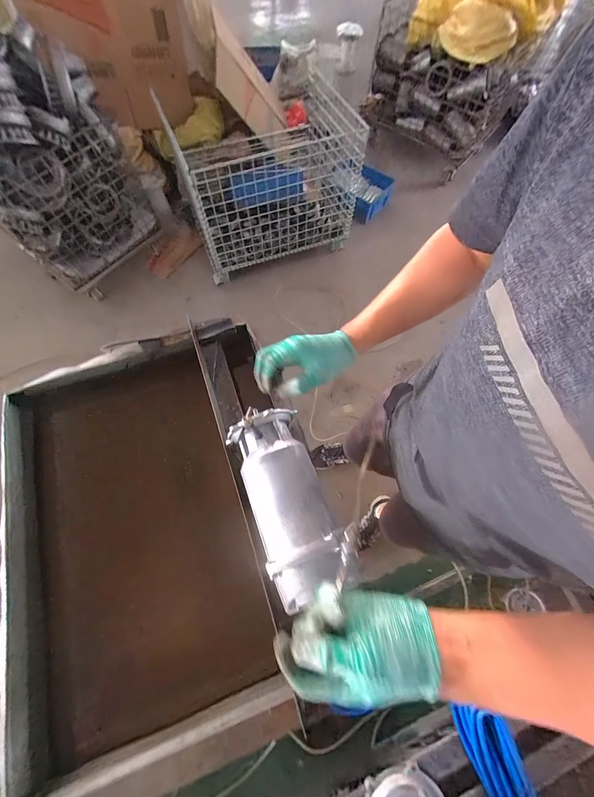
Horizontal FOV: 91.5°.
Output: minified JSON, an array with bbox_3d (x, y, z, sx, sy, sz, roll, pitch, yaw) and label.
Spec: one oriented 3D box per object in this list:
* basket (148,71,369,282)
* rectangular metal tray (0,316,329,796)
[{"bbox_3d":[-0.168,-1.193,1.509,0.819,0.508,0.686,-19,71,-8],"label":"basket"},{"bbox_3d":[-0.284,0.259,0.650,0.572,0.245,0.755,-20,71,-8],"label":"rectangular metal tray"}]

